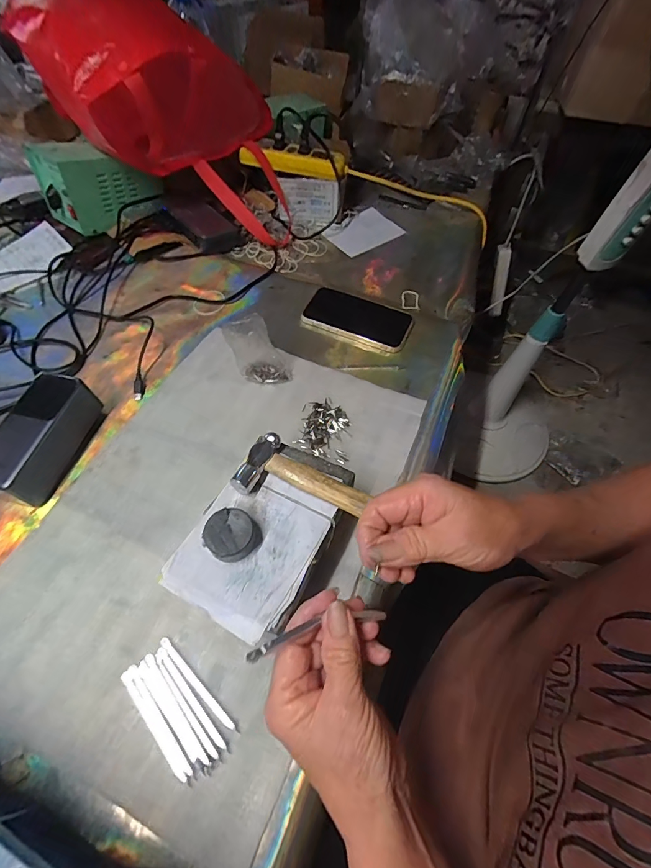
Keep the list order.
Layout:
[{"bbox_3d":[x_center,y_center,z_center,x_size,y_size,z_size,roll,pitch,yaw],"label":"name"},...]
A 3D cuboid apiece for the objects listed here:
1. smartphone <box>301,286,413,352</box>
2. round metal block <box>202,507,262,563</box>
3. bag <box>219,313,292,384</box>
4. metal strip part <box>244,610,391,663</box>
[{"bbox_3d":[0.046,-0.164,0.558,0.150,0.016,0.075,24,59,11],"label":"smartphone"},{"bbox_3d":[-0.074,0.081,0.310,0.039,0.021,0.039,2,57,-3],"label":"round metal block"},{"bbox_3d":[-0.083,-0.093,0.463,0.055,0.097,0.027,-11,56,15],"label":"bag"},{"bbox_3d":[-0.004,0.118,0.232,0.088,0.005,0.009,-6,67,-23],"label":"metal strip part"}]

